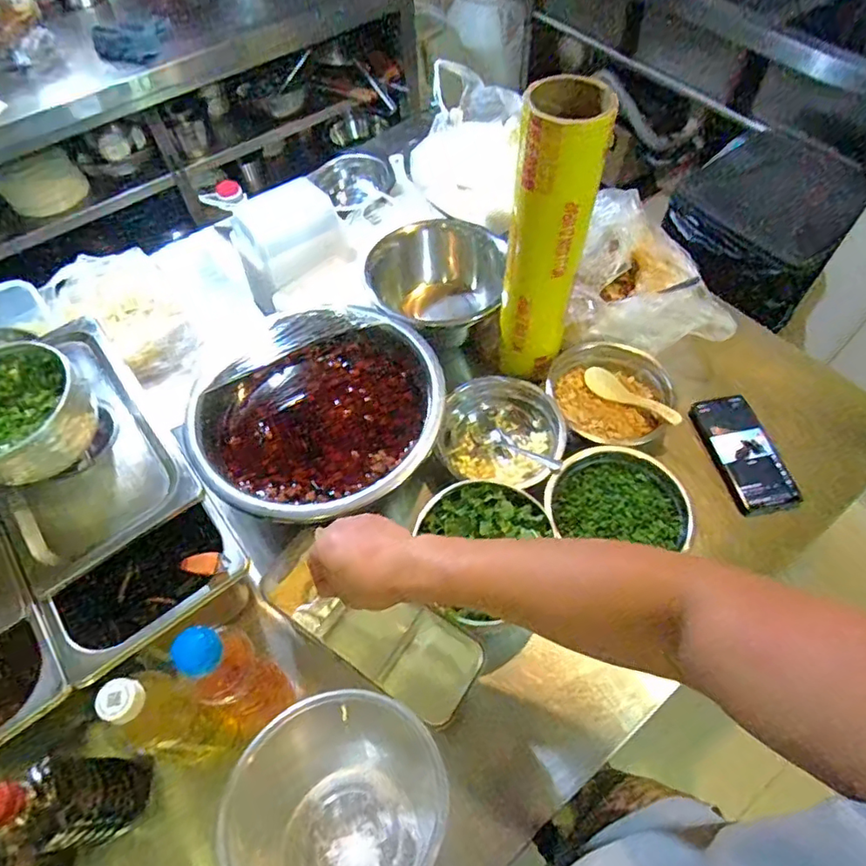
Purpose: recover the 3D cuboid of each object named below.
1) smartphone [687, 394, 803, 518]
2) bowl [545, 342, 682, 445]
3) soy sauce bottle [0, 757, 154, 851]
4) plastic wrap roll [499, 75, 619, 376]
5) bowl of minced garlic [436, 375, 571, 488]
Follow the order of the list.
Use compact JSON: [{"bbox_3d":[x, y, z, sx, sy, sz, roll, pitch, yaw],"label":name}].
[{"bbox_3d":[0.393,0.023,0.720,0.075,0.014,0.167,-15,57,2],"label":"smartphone"},{"bbox_3d":[0.229,-0.055,0.734,0.147,0.069,0.148,-1,59,2],"label":"bowl"},{"bbox_3d":[-0.313,0.316,0.485,0.060,0.159,0.066,-3,59,0],"label":"soy sauce bottle"},{"bbox_3d":[0.129,-0.209,0.653,0.088,0.341,0.079,18,61,13],"label":"plastic wrap roll"},{"bbox_3d":[0.088,-0.004,0.713,0.149,0.086,0.133,7,59,7],"label":"bowl of minced garlic"}]

